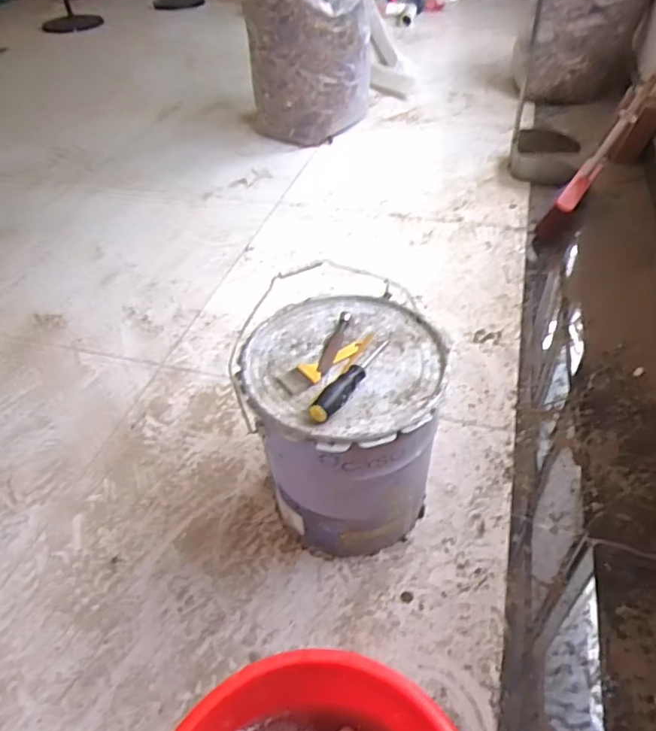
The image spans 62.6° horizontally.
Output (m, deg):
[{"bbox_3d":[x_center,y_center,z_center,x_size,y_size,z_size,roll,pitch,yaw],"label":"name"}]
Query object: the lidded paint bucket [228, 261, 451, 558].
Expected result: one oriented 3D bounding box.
[{"bbox_3d":[0.032,0.097,0.869,0.279,0.345,0.288,-3,45,3],"label":"lidded paint bucket"}]

